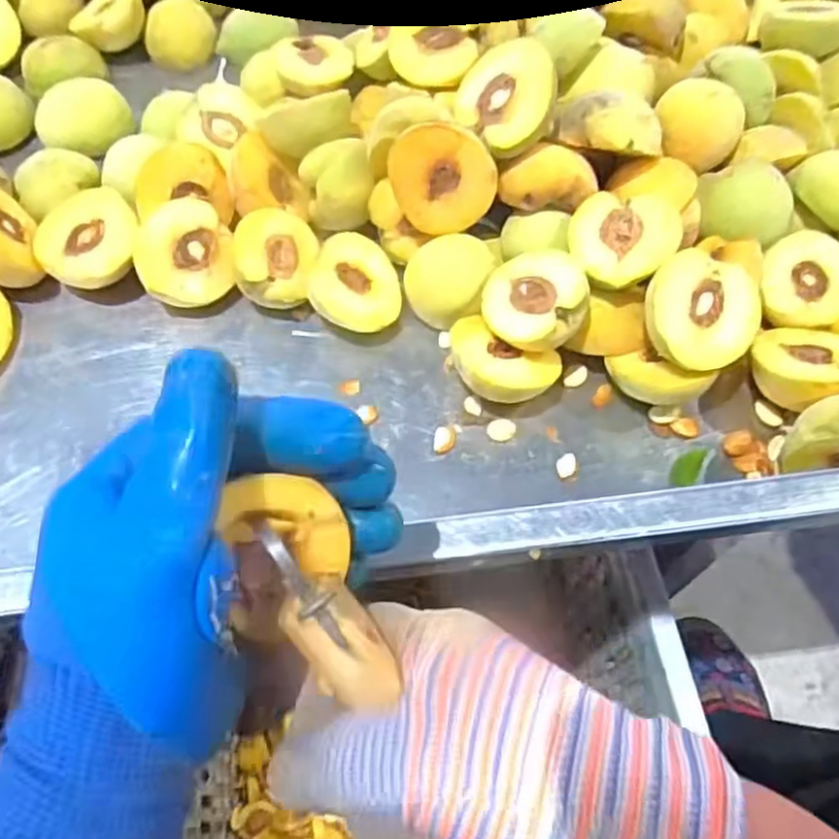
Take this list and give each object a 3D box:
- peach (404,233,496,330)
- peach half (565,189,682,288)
[{"bbox_3d":[0.020,-0.082,0.433,0.053,0.023,0.052,-6,84,7],"label":"peach"},{"bbox_3d":[0.110,-0.096,0.392,0.056,0.021,0.058,0,60,-1],"label":"peach half"}]

